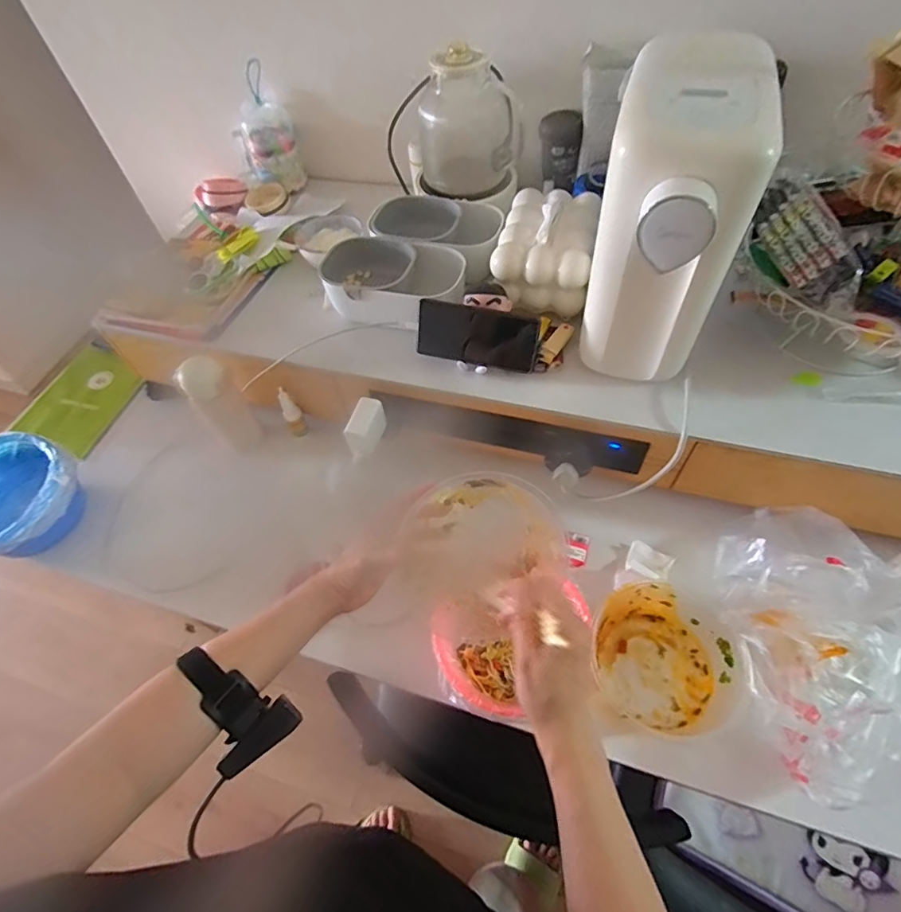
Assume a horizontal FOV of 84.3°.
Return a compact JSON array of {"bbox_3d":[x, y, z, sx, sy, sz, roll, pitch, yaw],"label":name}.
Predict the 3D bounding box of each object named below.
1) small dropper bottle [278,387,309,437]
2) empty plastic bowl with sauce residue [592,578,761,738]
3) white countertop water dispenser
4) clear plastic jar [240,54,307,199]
[{"bbox_3d":[-0.262,-0.070,0.825,0.027,0.091,0.025,-25,57,-12],"label":"small dropper bottle"},{"bbox_3d":[0.255,0.234,0.590,0.149,0.101,0.155,-2,56,4],"label":"empty plastic bowl with sauce residue"},{"bbox_3d":[0.246,-0.268,0.583,0.132,0.278,0.265,10,57,12],"label":"white countertop water dispenser"},{"bbox_3d":[-0.351,-0.617,0.944,0.097,0.196,0.087,-22,57,-10],"label":"clear plastic jar"}]

